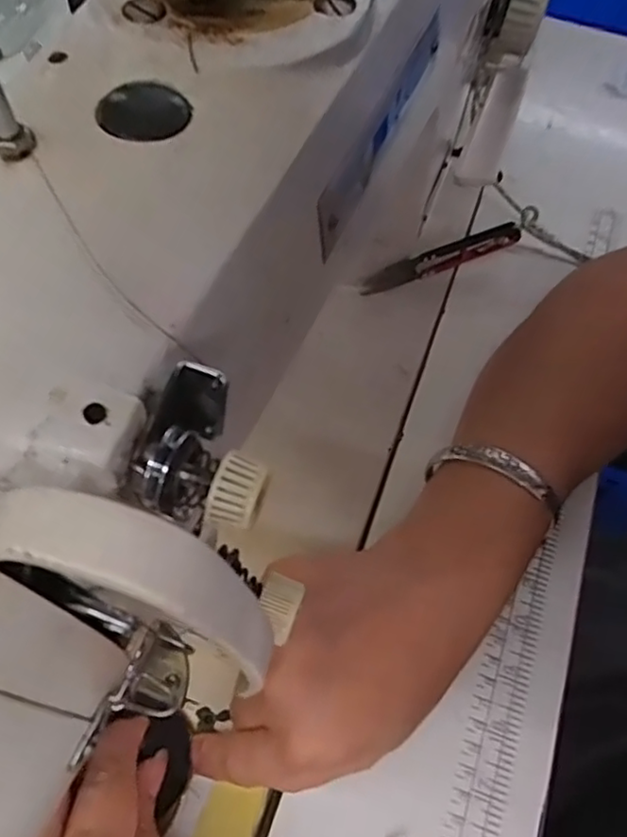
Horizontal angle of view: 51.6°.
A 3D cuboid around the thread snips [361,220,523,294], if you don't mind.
[{"bbox_3d":[0.083,-0.104,0.414,0.104,0.026,0.007,-17,64,-13],"label":"thread snips"}]

